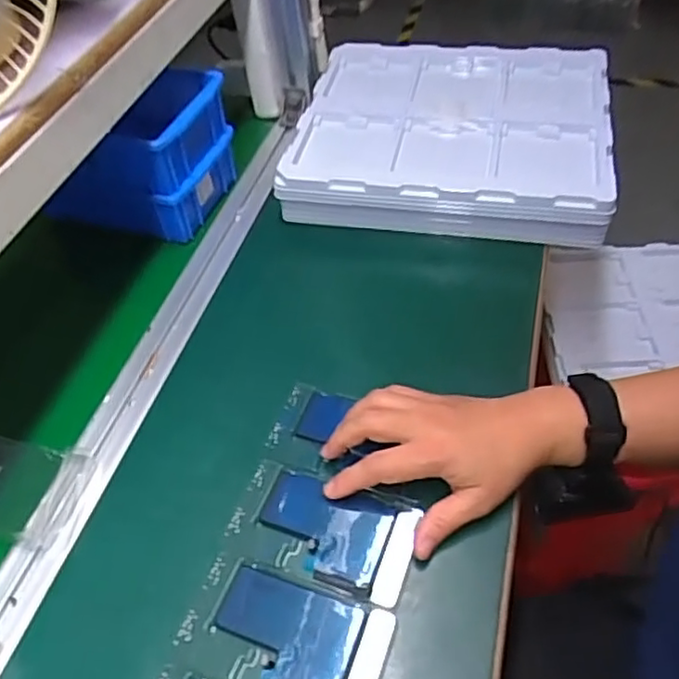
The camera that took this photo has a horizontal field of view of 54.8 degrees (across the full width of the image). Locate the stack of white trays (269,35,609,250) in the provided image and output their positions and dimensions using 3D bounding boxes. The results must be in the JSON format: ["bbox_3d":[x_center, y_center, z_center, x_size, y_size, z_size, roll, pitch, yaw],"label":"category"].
[{"bbox_3d":[0.124,-0.225,0.726,0.324,0.069,0.272,8,50,13],"label":"stack of white trays"}]

